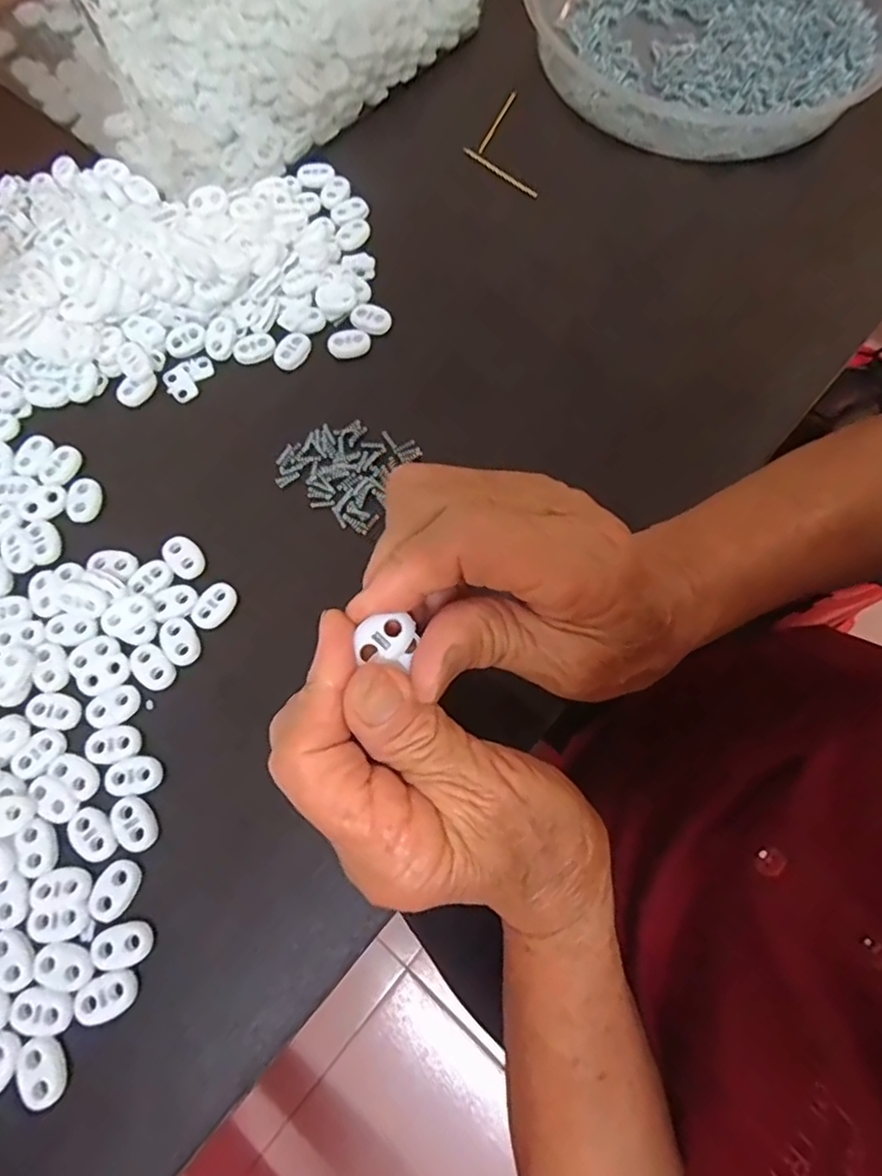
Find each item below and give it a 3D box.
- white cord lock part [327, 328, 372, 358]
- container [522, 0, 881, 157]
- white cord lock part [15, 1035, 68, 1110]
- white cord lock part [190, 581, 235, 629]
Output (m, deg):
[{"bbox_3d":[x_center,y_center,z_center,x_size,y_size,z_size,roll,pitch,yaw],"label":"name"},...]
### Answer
[{"bbox_3d":[-0.049,-0.132,0.338,0.022,0.007,0.014,-15,72,-6],"label":"white cord lock part"},{"bbox_3d":[0.173,-0.371,0.406,0.224,0.045,0.214,0,71,0],"label":"container"},{"bbox_3d":[-0.145,0.175,0.228,0.014,0.004,0.022,-23,72,-8],"label":"white cord lock part"},{"bbox_3d":[-0.104,0.008,0.290,0.016,0.005,0.022,33,74,11],"label":"white cord lock part"}]

